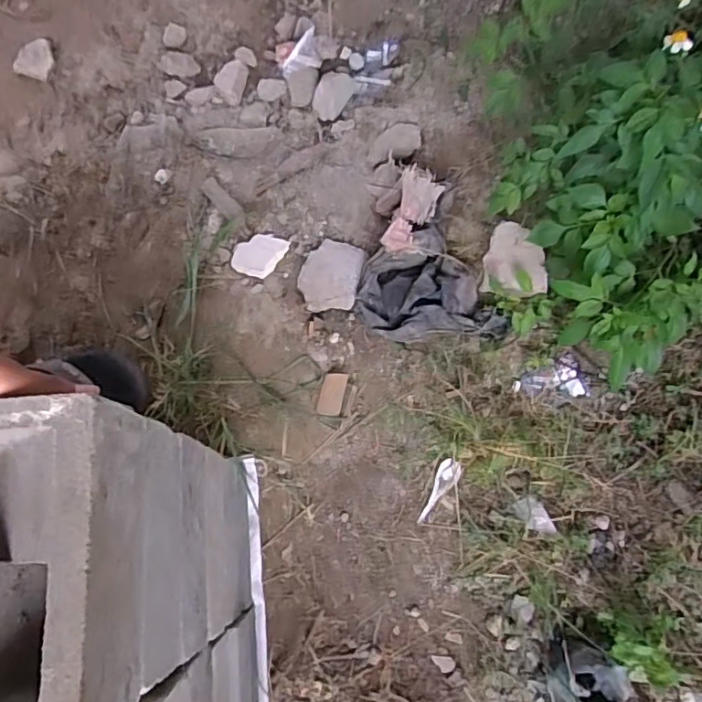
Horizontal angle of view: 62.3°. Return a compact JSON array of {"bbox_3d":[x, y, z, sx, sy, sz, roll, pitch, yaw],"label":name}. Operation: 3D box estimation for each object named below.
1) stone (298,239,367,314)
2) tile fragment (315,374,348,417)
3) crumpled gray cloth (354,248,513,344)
[{"bbox_3d":[-0.035,-0.129,1.000,0.098,0.031,0.128,16,76,2],"label":"stone"},{"bbox_3d":[-0.031,0.070,0.951,0.039,0.012,0.072,14,76,1],"label":"tile fragment"},{"bbox_3d":[0.130,-0.088,0.961,0.234,0.078,0.143,6,76,-1],"label":"crumpled gray cloth"}]

